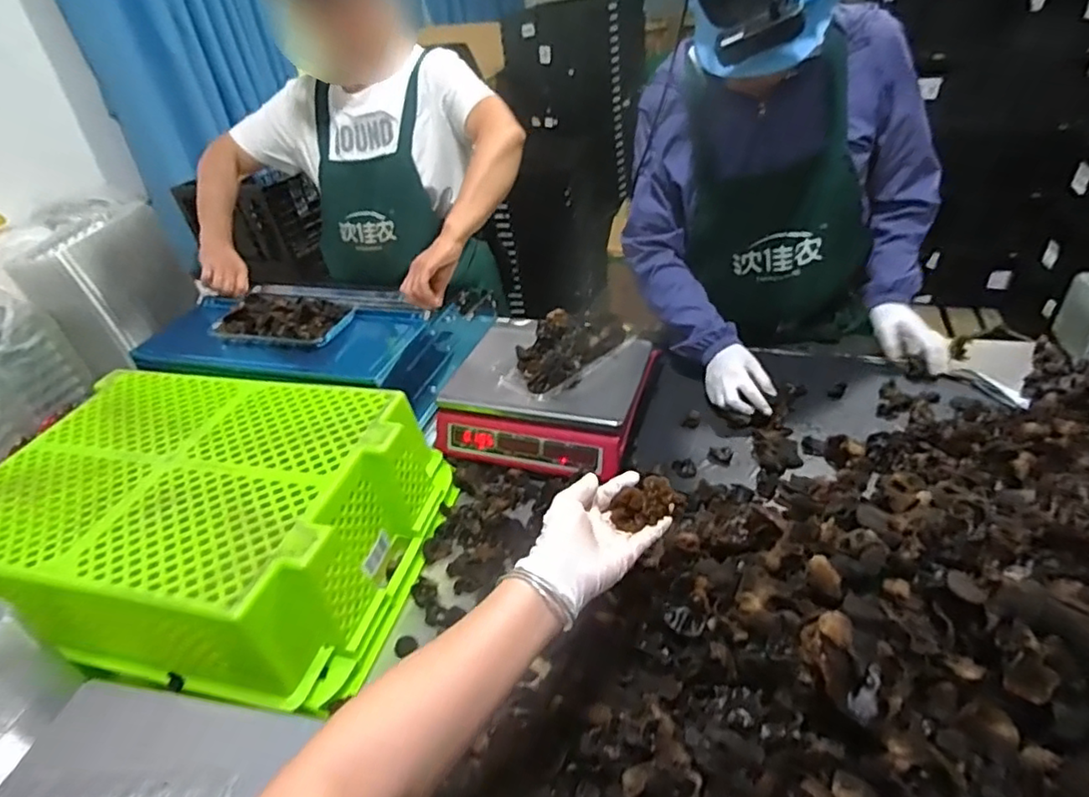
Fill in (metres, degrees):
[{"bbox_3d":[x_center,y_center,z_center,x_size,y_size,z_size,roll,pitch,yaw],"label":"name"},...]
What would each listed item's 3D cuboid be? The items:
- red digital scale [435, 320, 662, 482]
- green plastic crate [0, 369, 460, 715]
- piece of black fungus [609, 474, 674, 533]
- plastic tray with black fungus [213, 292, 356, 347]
[{"bbox_3d":[0.012,-0.017,0.966,0.299,0.093,0.275,9,39,21],"label":"red digital scale"},{"bbox_3d":[-0.442,0.146,0.789,0.548,0.160,0.378,4,38,15],"label":"green plastic crate"},{"bbox_3d":[0.086,0.090,0.521,0.044,0.031,0.034,-25,39,-22],"label":"piece of black fungus"},{"bbox_3d":[-0.434,-0.134,1.002,0.209,0.039,0.112,10,40,22],"label":"plastic tray with black fungus"}]

